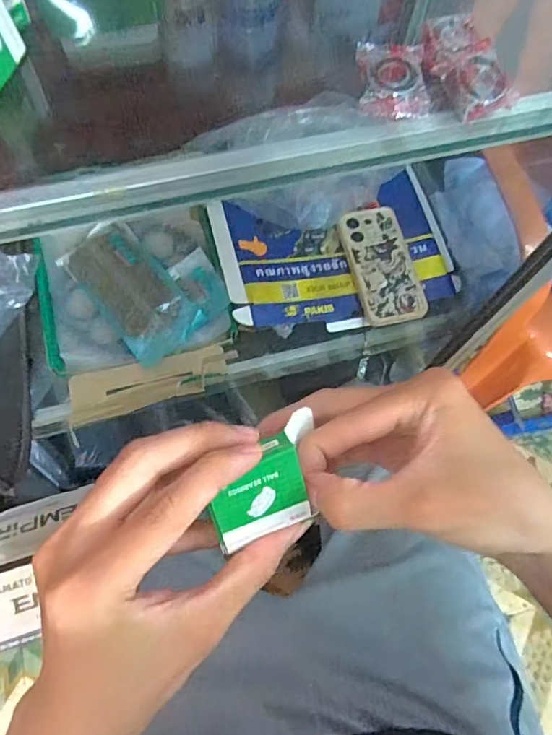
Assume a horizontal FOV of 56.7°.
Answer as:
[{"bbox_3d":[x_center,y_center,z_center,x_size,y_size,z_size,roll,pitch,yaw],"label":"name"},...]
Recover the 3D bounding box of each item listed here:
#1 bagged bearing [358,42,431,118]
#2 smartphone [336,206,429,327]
[{"bbox_3d":[0.075,-0.185,0.326,0.041,0.017,0.048,-3,70,-4],"label":"bagged bearing"},{"bbox_3d":[0.136,-0.134,0.661,0.079,0.016,0.161,-12,71,-7],"label":"smartphone"}]

